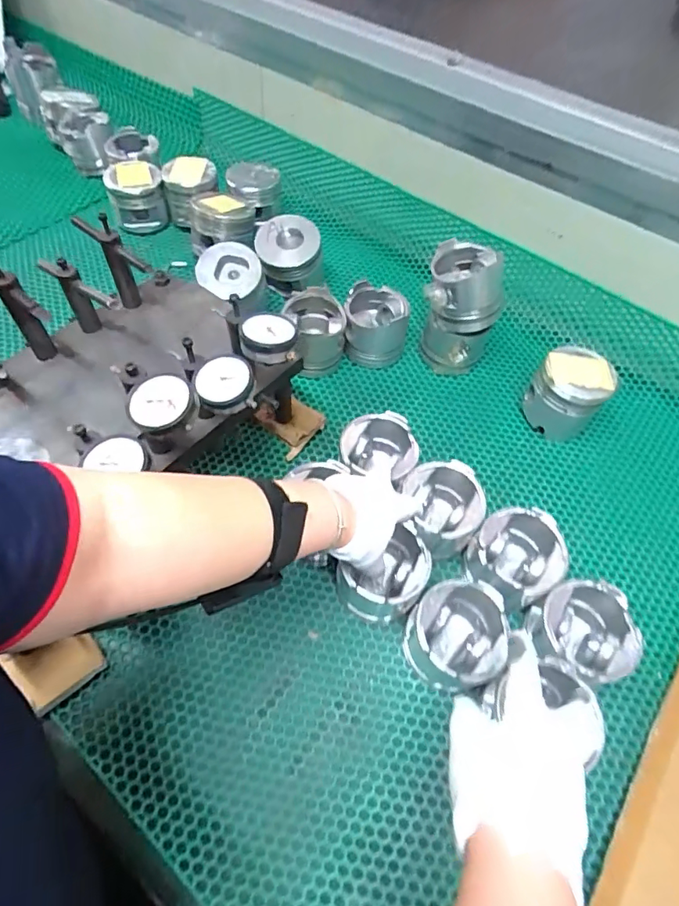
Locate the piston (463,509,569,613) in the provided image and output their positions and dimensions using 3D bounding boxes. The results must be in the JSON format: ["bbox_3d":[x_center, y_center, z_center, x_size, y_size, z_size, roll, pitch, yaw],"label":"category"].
[{"bbox_3d":[0.192,0.119,0.548,0.085,0.084,0.088,2,56,-3],"label":"piston"}]

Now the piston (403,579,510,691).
[{"bbox_3d":[0.117,0.186,0.498,0.089,0.078,0.090,2,56,-3],"label":"piston"}]

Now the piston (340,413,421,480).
[{"bbox_3d":[0.047,0.007,0.616,0.092,0.069,0.093,2,56,-3],"label":"piston"}]

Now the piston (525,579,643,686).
[{"bbox_3d":[0.238,0.188,0.505,0.094,0.085,0.090,2,56,-3],"label":"piston"}]

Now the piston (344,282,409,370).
[{"bbox_3d":[0.051,-0.182,0.739,0.095,0.085,0.107,6,56,-1],"label":"piston"}]

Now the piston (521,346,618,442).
[{"bbox_3d":[0.304,-0.077,0.674,0.080,0.107,0.096,-32,64,-23],"label":"piston"}]

